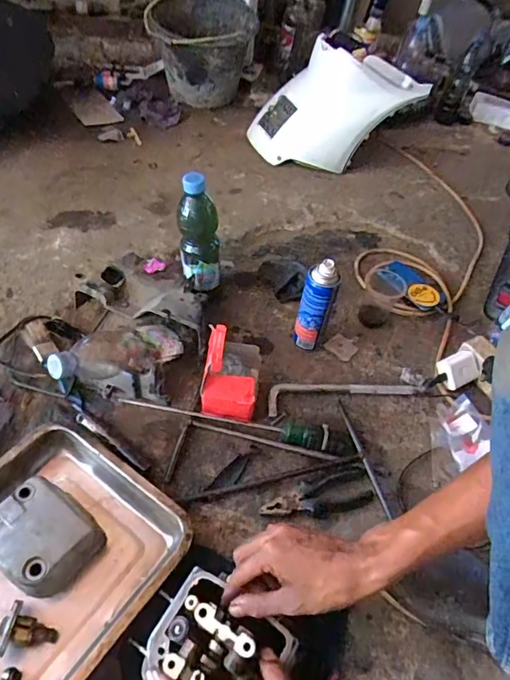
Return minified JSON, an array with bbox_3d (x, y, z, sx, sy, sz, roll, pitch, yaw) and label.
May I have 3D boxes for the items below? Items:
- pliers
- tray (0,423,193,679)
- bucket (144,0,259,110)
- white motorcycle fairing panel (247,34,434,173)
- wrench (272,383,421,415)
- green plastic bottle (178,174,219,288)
[{"bbox_3d":[0.087,0.216,0.636,0.154,0.012,0.050,-14,54,-16],"label":"pliers"},{"bbox_3d":[-0.272,0.279,0.529,0.262,0.054,0.351,32,55,19],"label":"tray"},{"bbox_3d":[-0.141,-0.812,1.327,0.288,0.217,0.312,1,51,-5],"label":"bucket"},{"bbox_3d":[0.192,-0.551,1.133,0.395,0.231,0.158,5,51,-1],"label":"white motorcycle fairing panel"},{"bbox_3d":[0.144,0.079,0.760,0.254,0.015,0.050,-7,52,-11],"label":"wrench"},{"bbox_3d":[-0.090,-0.175,0.773,0.070,0.194,0.060,-3,51,-13],"label":"green plastic bottle"}]

